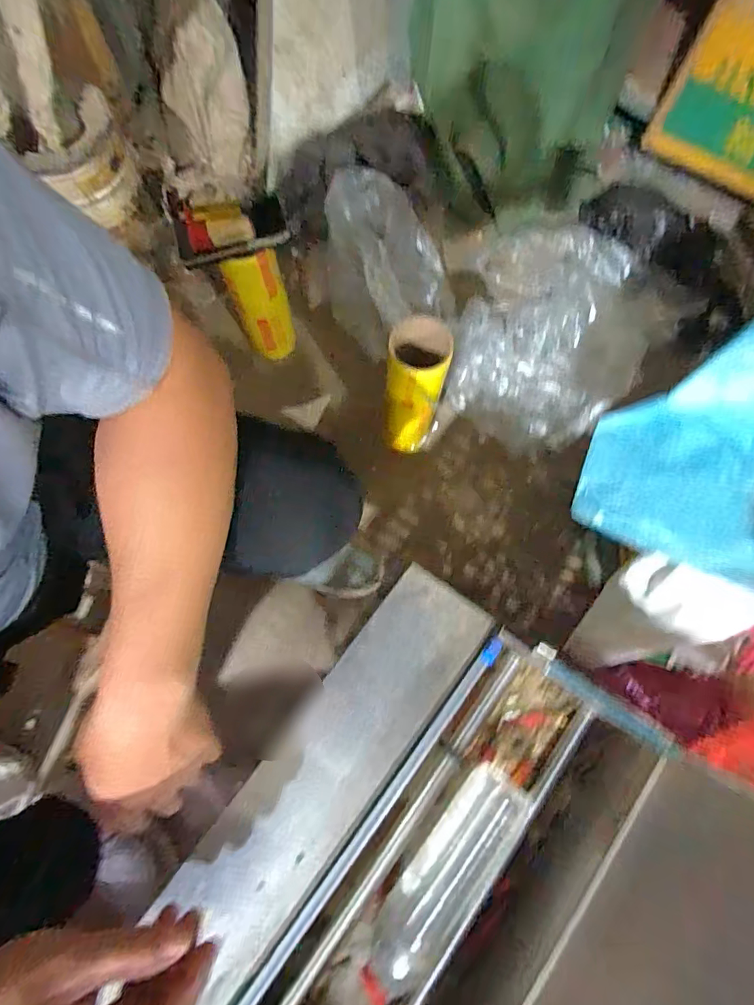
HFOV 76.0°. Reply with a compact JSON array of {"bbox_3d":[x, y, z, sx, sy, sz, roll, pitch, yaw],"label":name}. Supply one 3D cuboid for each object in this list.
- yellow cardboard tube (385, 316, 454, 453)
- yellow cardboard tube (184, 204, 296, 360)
[{"bbox_3d":[0.056,-0.166,0.785,0.086,0.294,0.081,16,76,3],"label":"yellow cardboard tube"},{"bbox_3d":[-0.212,-0.345,0.812,0.111,0.306,0.085,-20,77,-6],"label":"yellow cardboard tube"}]

